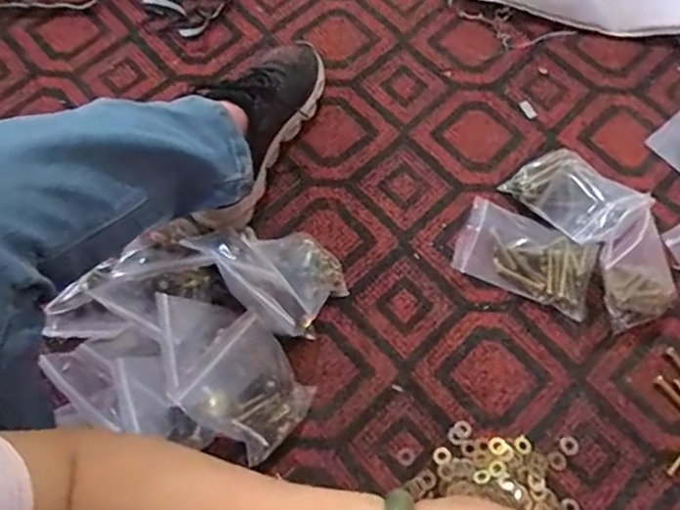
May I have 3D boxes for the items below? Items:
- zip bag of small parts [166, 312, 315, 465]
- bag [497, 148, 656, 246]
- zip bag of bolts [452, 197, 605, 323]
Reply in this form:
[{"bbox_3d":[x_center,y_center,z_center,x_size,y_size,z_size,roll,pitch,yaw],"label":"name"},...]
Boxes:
[{"bbox_3d":[-0.082,0.130,0.563,0.091,0.106,0.103,38,74,16],"label":"zip bag of small parts"},{"bbox_3d":[0.255,-0.068,0.652,0.087,0.085,0.128,-32,70,-10],"label":"bag"},{"bbox_3d":[0.208,-0.002,0.657,0.148,0.032,0.096,21,70,11],"label":"zip bag of bolts"}]

